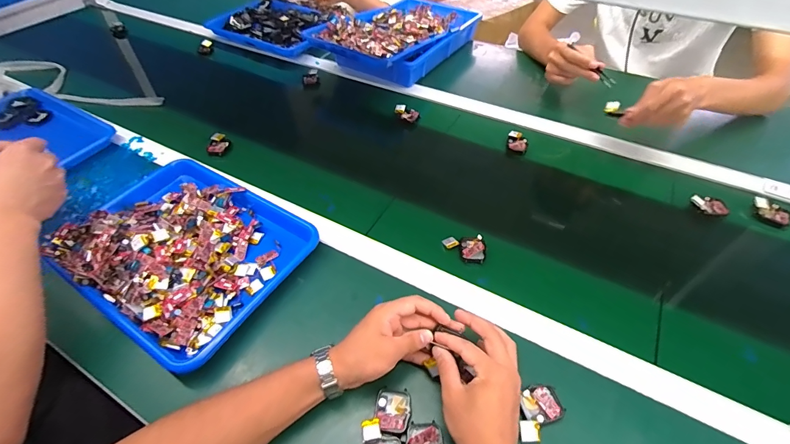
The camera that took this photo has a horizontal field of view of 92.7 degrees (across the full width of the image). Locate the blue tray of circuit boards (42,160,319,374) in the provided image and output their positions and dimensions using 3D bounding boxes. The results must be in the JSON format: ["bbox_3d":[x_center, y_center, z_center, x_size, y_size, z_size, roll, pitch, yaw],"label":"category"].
[{"bbox_3d":[-0.299,0.029,0.536,0.318,0.041,0.248,26,55,22],"label":"blue tray of circuit boards"}]

